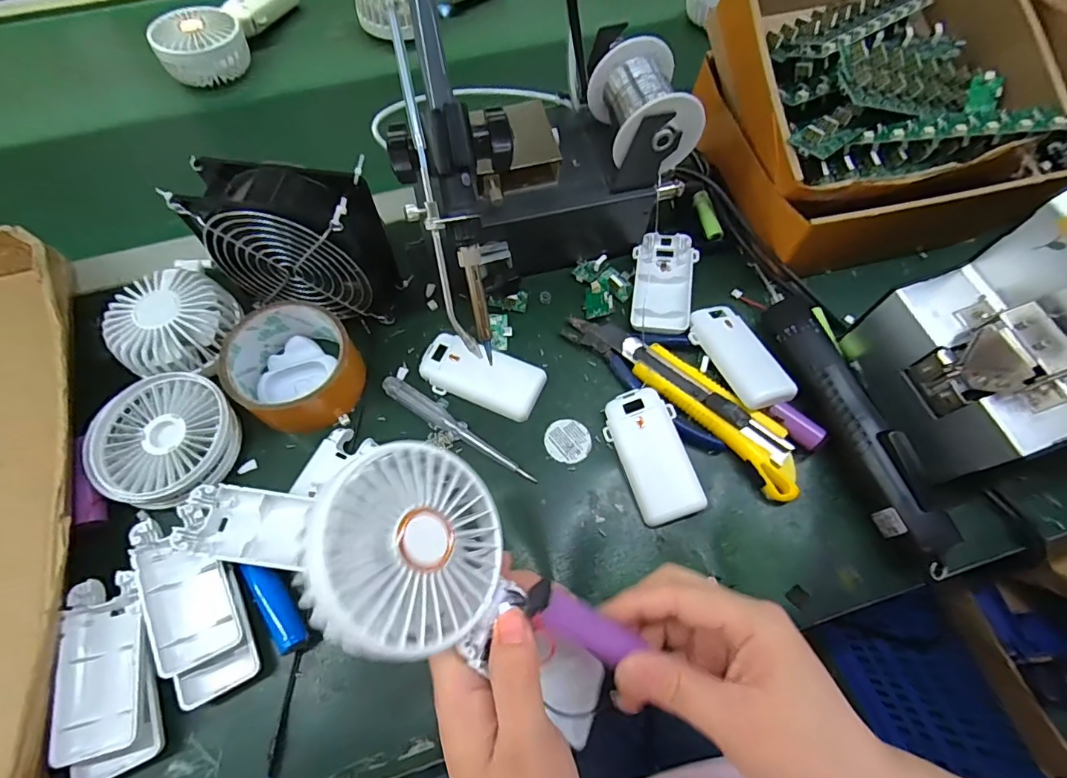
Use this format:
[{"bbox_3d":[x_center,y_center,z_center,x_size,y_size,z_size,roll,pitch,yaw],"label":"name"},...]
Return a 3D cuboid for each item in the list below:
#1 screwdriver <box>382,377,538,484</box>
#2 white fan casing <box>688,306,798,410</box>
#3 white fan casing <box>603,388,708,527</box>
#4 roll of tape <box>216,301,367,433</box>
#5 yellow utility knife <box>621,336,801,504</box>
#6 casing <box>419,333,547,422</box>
[{"bbox_3d":[-0.056,0.028,0.373,0.134,0.007,0.014,29,68,13],"label":"screwdriver"},{"bbox_3d":[0.155,-0.026,0.384,0.045,0.014,0.090,-18,66,-9],"label":"white fan casing"},{"bbox_3d":[0.084,0.046,0.359,0.047,0.012,0.092,-20,75,4],"label":"white fan casing"},{"bbox_3d":[-0.177,-0.017,0.375,0.091,0.044,0.084,0,64,0],"label":"roll of tape"},{"bbox_3d":[0.132,0.012,0.373,0.043,0.018,0.155,-39,71,-17],"label":"yellow utility knife"},{"bbox_3d":[-0.040,-0.010,0.388,0.092,0.012,0.044,20,66,9],"label":"casing"}]

